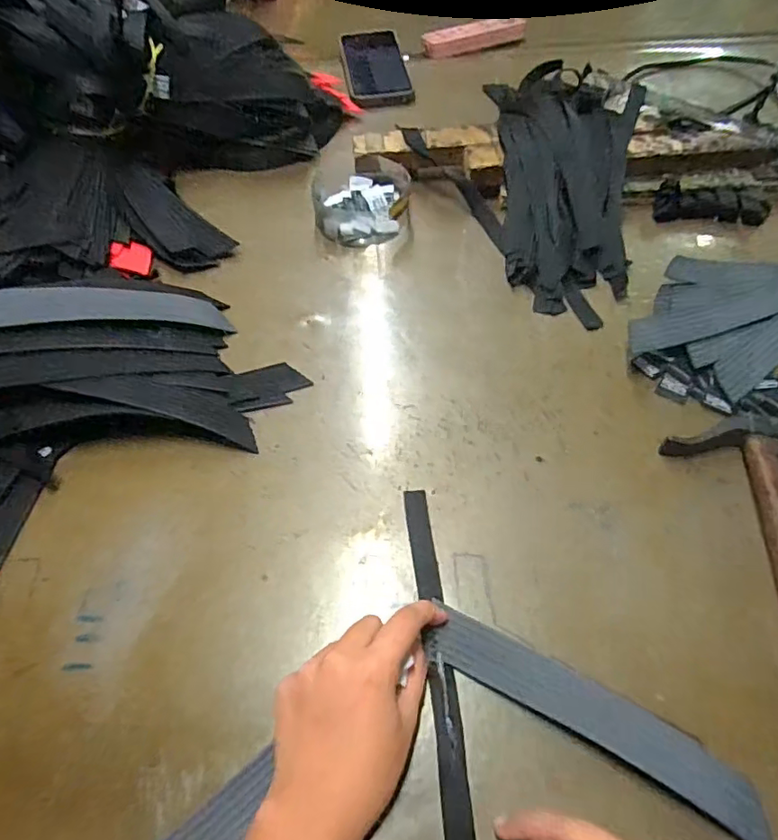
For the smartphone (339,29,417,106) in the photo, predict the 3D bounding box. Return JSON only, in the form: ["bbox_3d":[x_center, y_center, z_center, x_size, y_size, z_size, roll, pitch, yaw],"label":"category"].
[{"bbox_3d":[-0.018,-0.466,0.734,0.080,0.012,0.167,-8,58,-1],"label":"smartphone"}]

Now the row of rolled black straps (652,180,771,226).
[{"bbox_3d":[0.326,-0.219,0.566,0.109,0.023,0.035,4,58,6],"label":"row of rolled black straps"}]

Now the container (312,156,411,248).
[{"bbox_3d":[-0.028,-0.230,0.576,0.096,0.039,0.098,-2,58,3],"label":"container"}]

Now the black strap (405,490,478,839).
[{"bbox_3d":[0.032,0.153,0.347,0.017,0.007,0.239,-6,56,0],"label":"black strap"}]

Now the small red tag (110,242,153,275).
[{"bbox_3d":[-0.251,-0.158,0.543,0.037,0.004,0.043,1,54,-16],"label":"small red tag"}]

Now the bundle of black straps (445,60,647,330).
[{"bbox_3d":[0.161,-0.233,0.548,0.167,0.061,0.293,8,59,9],"label":"bundle of black straps"}]

